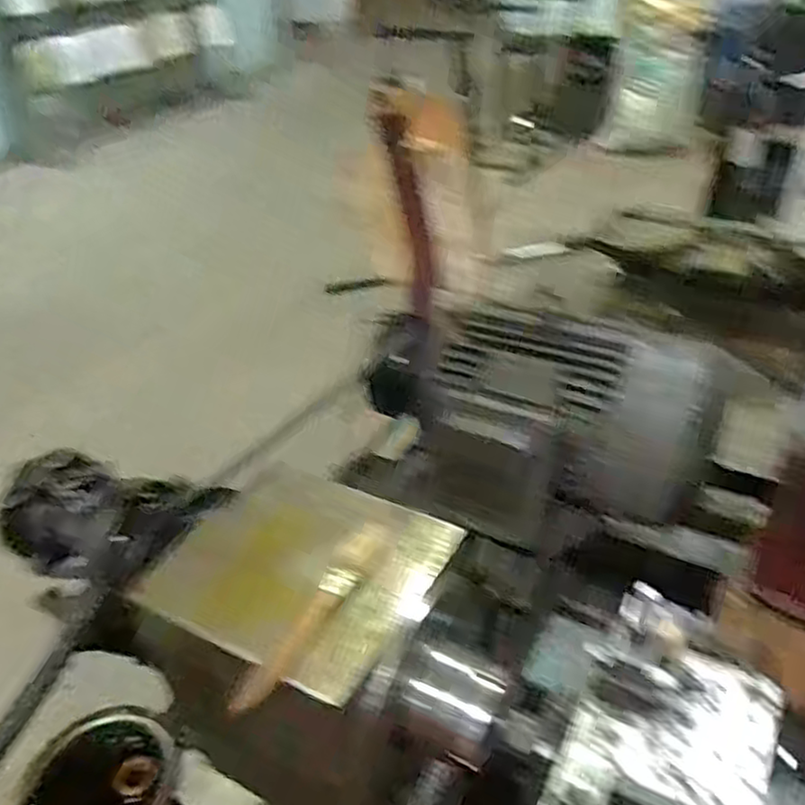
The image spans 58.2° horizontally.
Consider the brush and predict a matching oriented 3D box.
[{"bbox_3d":[-0.050,0.126,0.454,0.028,0.022,0.165,13,38,23],"label":"brush"}]

